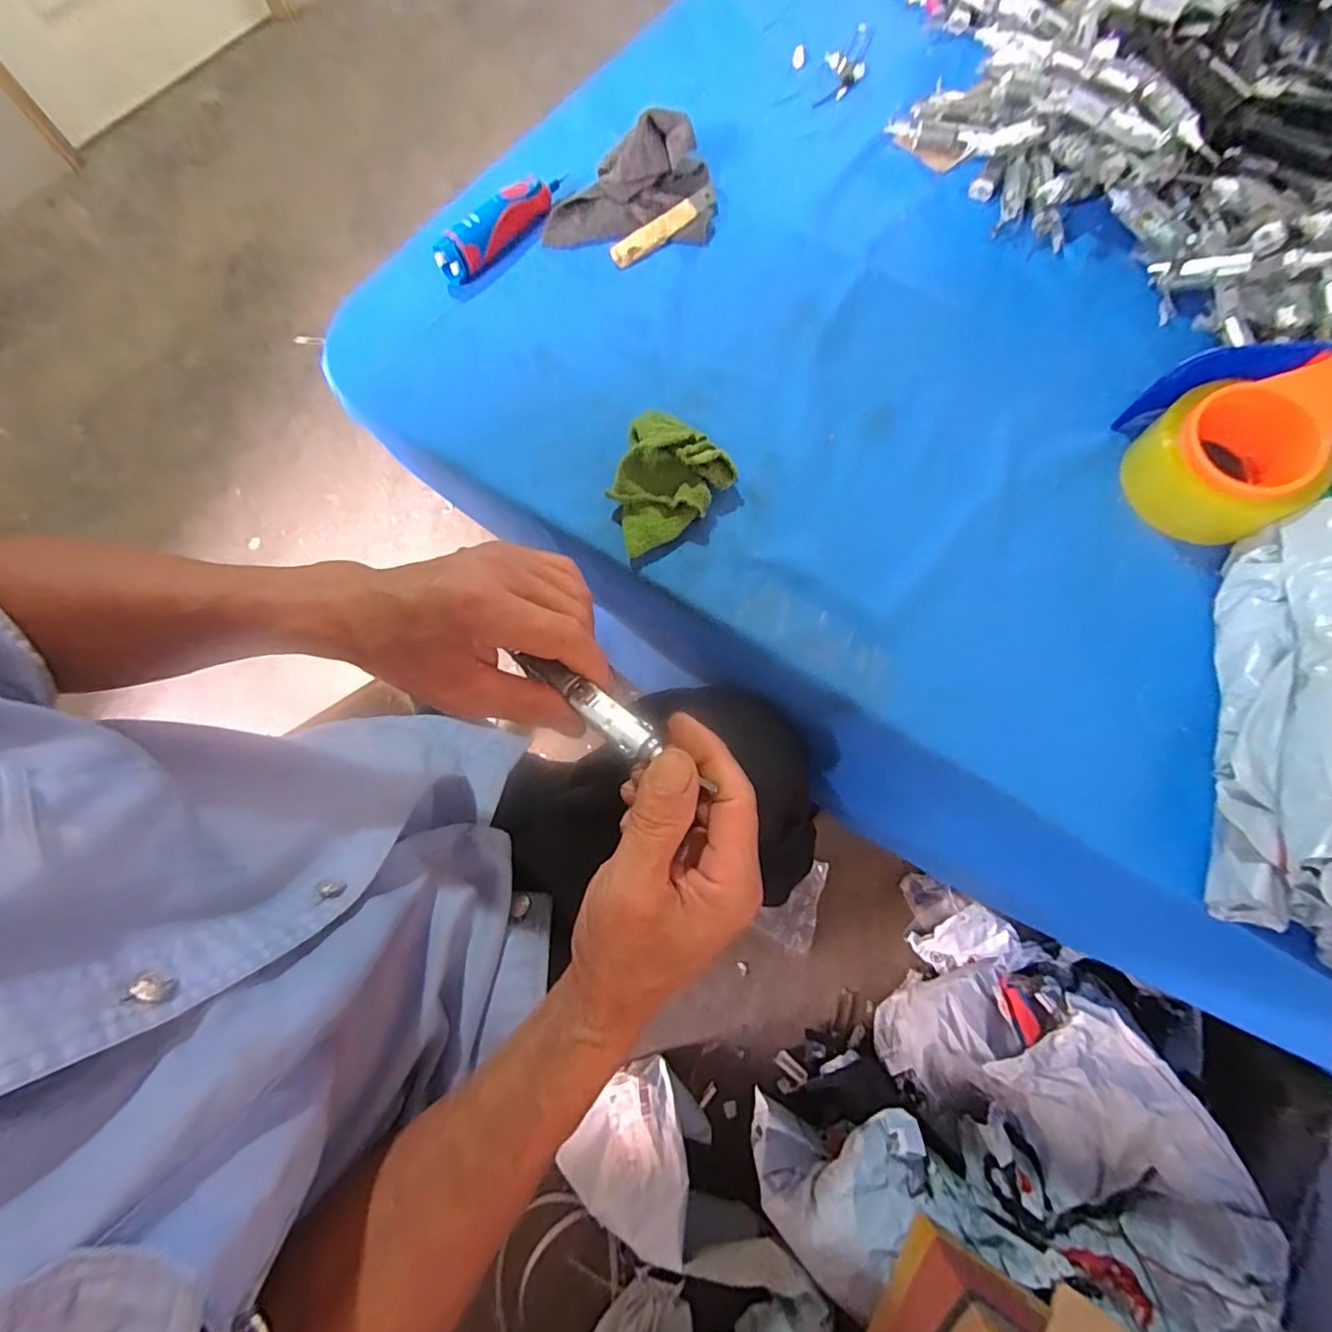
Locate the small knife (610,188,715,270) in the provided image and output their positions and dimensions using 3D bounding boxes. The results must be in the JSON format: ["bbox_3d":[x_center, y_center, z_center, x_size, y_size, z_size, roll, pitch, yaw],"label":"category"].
[{"bbox_3d":[-0.002,-0.404,0.518,0.117,0.010,0.021,-39,76,-10],"label":"small knife"}]

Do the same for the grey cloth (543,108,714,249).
[{"bbox_3d":[-0.034,-0.438,0.507,0.149,0.047,0.093,-1,73,1],"label":"grey cloth"}]

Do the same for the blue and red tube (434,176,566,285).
[{"bbox_3d":[-0.147,-0.397,0.503,0.029,0.033,0.139,37,77,11],"label":"blue and red tube"}]

